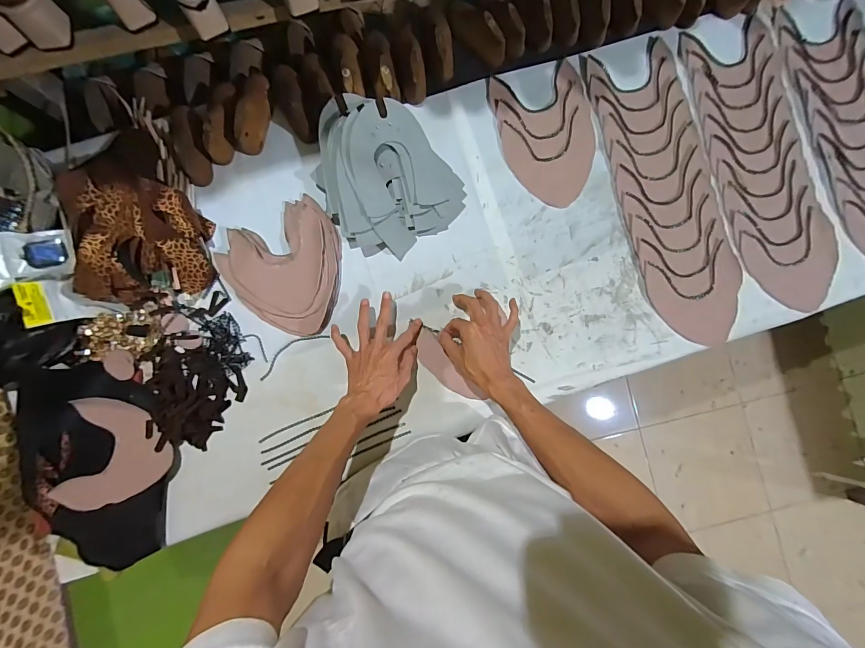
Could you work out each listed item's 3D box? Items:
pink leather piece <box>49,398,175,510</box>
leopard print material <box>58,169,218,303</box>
[{"bbox_3d":[-0.491,0.207,0.582,0.152,0.012,0.158,13,86,0],"label":"pink leather piece"},{"bbox_3d":[-0.462,-0.137,0.599,0.182,0.084,0.198,-5,86,-1],"label":"leopard print material"}]

